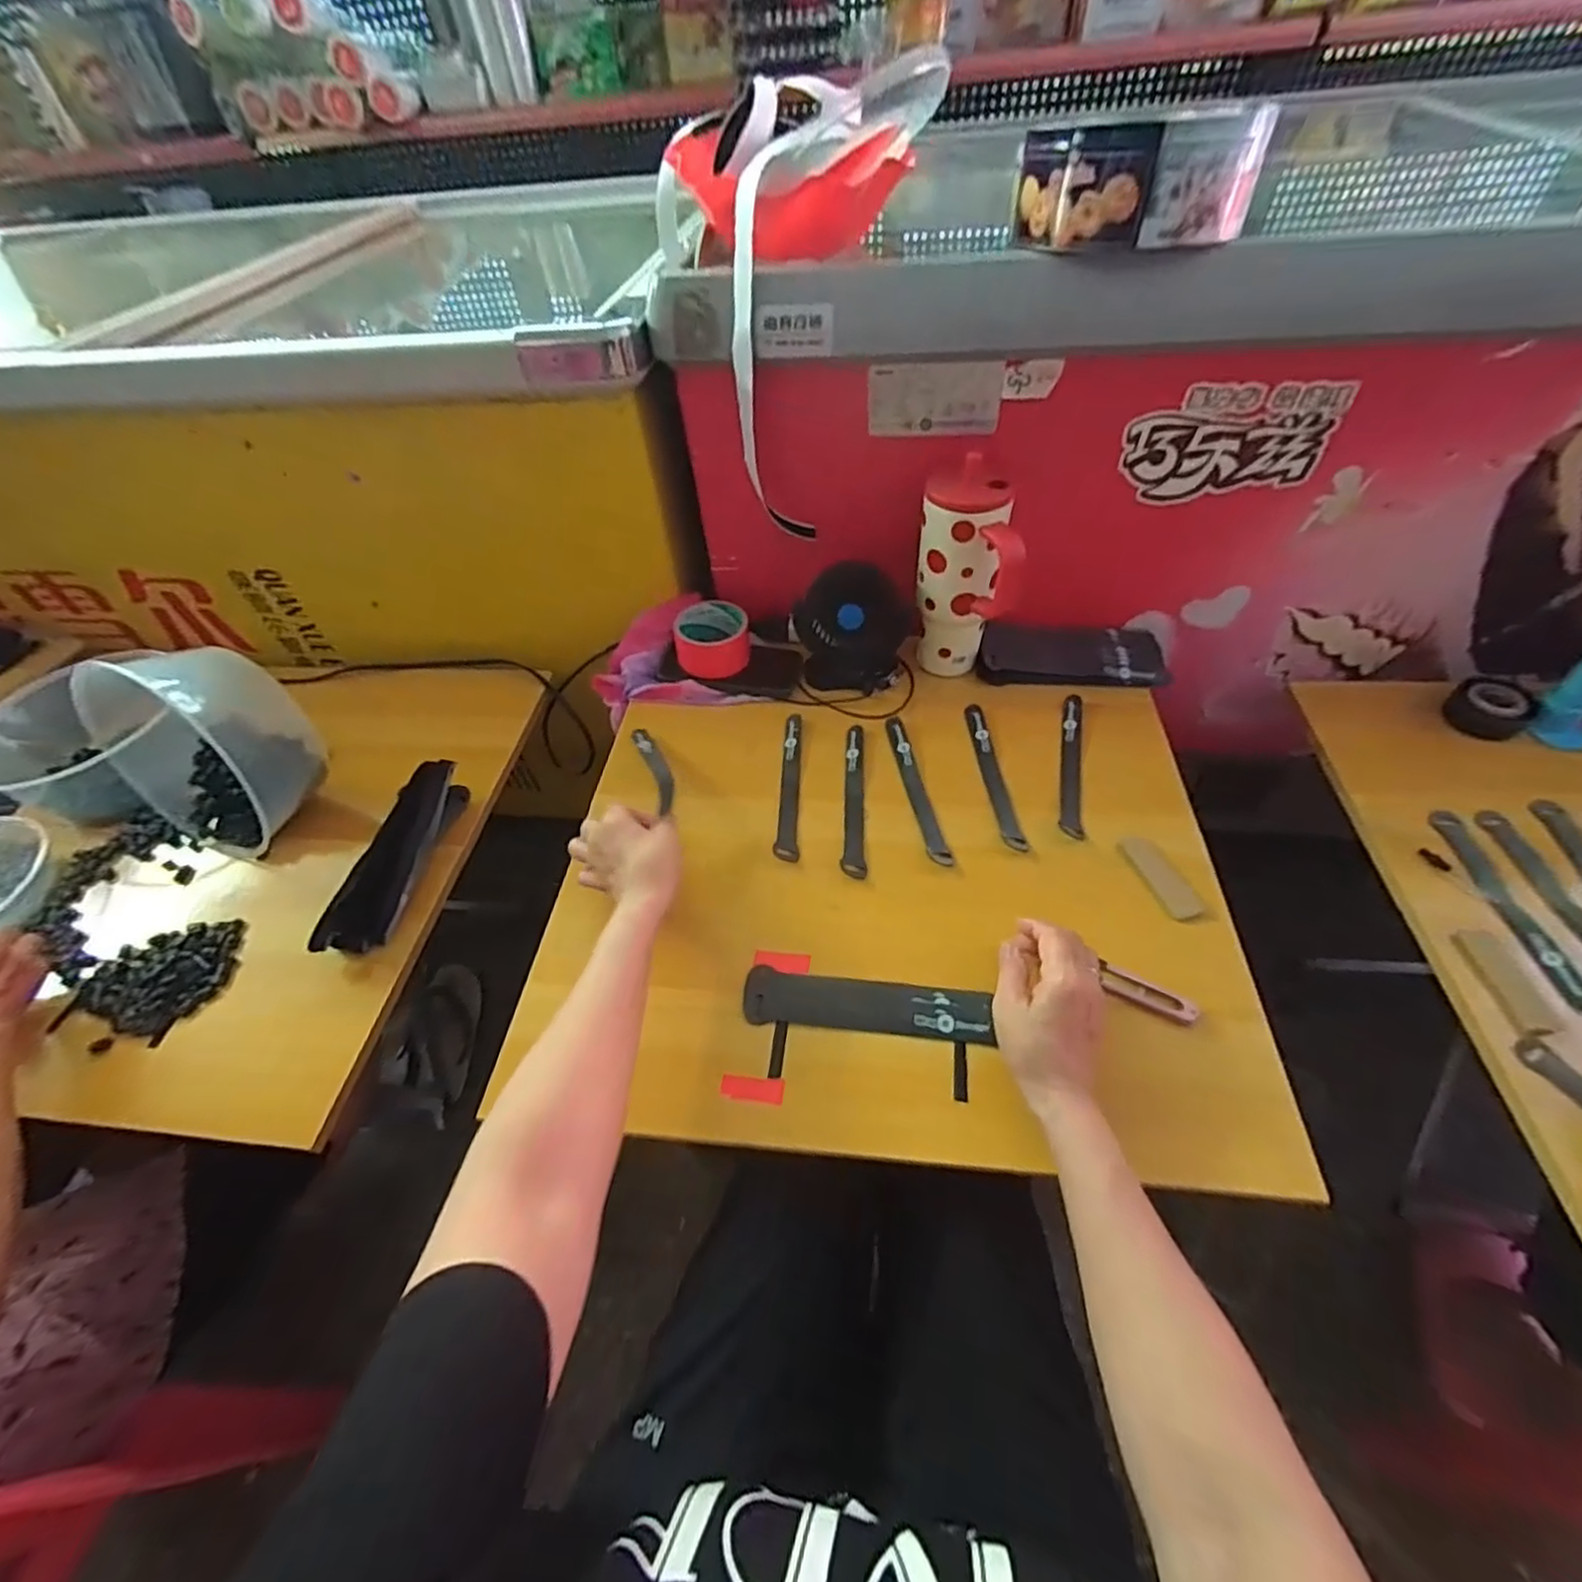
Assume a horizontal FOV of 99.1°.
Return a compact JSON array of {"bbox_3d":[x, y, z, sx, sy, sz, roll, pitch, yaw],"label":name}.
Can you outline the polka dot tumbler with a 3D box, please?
[{"bbox_3d":[0.183,-0.217,0.710,0.095,0.217,0.103,5,50,10],"label":"polka dot tumbler"}]

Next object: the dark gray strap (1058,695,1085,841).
[{"bbox_3d":[0.289,-0.030,0.693,0.022,0.006,0.189,10,52,11],"label":"dark gray strap"}]

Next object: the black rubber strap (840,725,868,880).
[{"bbox_3d":[0.066,0.004,0.682,0.023,0.009,0.190,2,49,7],"label":"black rubber strap"}]

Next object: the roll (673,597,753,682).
[{"bbox_3d":[-0.093,-0.182,0.803,0.085,0.051,0.081,-3,49,3],"label":"roll"}]

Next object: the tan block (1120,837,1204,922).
[{"bbox_3d":[0.325,0.076,0.594,0.027,0.004,0.088,-15,49,-8],"label":"tan block"}]

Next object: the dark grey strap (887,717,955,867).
[{"bbox_3d":[0.126,-0.006,0.684,0.021,0.006,0.194,-9,49,-3],"label":"dark grey strap"}]

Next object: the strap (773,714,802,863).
[{"bbox_3d":[0.001,-0.009,0.700,0.022,0.008,0.194,0,49,5],"label":"strap"}]

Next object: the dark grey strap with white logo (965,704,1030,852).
[{"bbox_3d":[0.206,-0.020,0.689,0.020,0.007,0.198,-4,49,1],"label":"dark grey strap with white logo"}]

